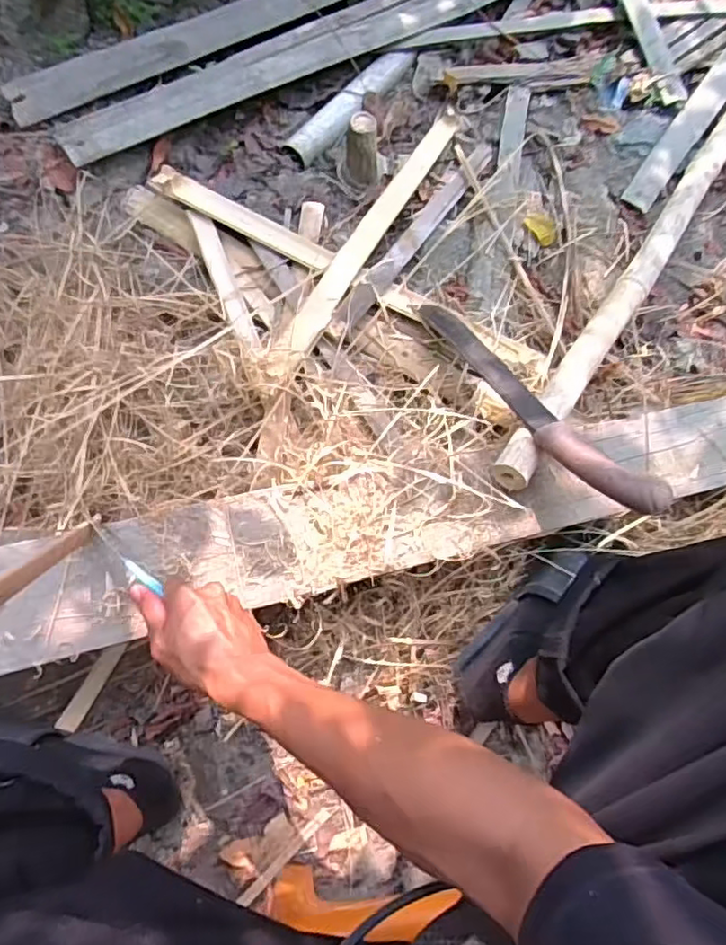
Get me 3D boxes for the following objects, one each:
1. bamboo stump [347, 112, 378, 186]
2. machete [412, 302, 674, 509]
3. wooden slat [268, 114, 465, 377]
[{"bbox_3d":[-0.001,-0.452,0.863,0.047,0.087,0.048,5,67,-1],"label":"bamboo stump"},{"bbox_3d":[0.163,-0.087,0.658,0.049,0.029,0.399,-21,44,-11],"label":"machete"},{"bbox_3d":[0.015,-0.329,0.833,0.046,0.012,0.539,23,63,12],"label":"wooden slat"}]

